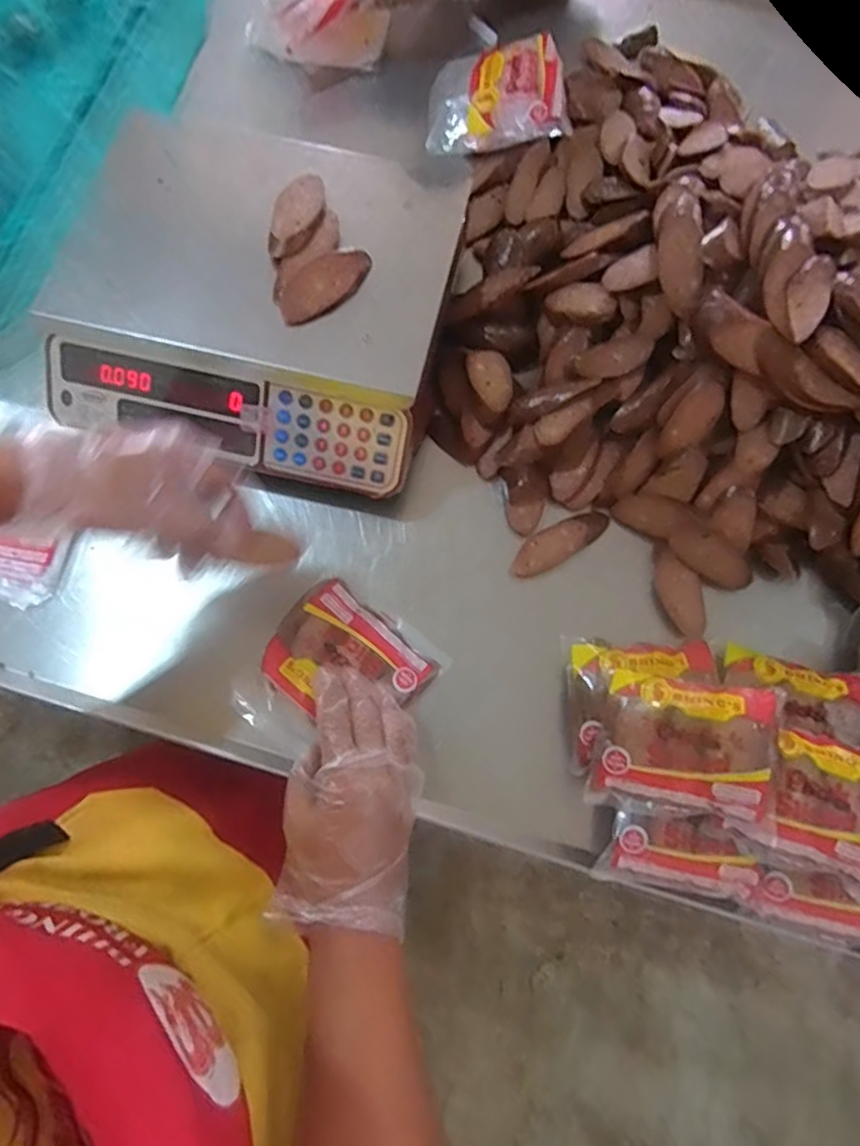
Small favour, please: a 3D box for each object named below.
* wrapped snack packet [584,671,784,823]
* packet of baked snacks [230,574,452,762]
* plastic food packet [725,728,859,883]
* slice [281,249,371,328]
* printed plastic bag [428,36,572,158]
[{"bbox_3d":[0.205,0.141,0.508,0.134,0.020,0.105,6,84,19],"label":"wrapped snack packet"},{"bbox_3d":[-0.086,0.095,0.576,0.141,0.034,0.157,41,71,-1],"label":"packet of baked snacks"},{"bbox_3d":[0.314,0.182,0.497,0.111,0.019,0.096,21,77,4],"label":"plastic food packet"},{"bbox_3d":[-0.093,-0.259,0.562,0.098,0.024,0.038,-42,80,-10],"label":"slice"},{"bbox_3d":[0.079,-0.553,0.722,0.158,0.029,0.130,3,87,19],"label":"printed plastic bag"}]

